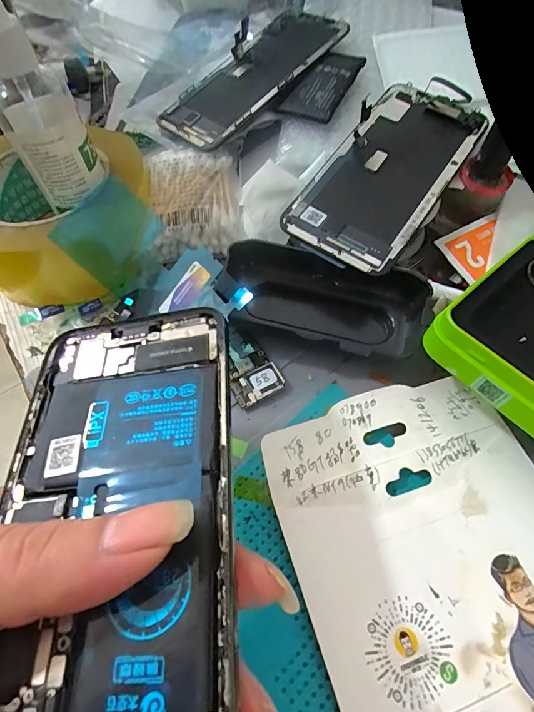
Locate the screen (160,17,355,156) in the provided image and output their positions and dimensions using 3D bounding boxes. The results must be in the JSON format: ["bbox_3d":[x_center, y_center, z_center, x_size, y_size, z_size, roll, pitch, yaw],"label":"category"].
[{"bbox_3d":[-0.012,-0.203,0.274,0.142,0.008,0.068,-44,60,-7],"label":"screen"}]

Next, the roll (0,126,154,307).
[{"bbox_3d":[-0.132,-0.086,0.238,0.116,0.042,0.116,0,61,1],"label":"roll"}]

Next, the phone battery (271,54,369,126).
[{"bbox_3d":[0.037,-0.187,0.260,0.038,0.006,0.060,29,80,14],"label":"phone battery"}]

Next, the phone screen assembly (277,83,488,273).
[{"bbox_3d":[0.072,-0.112,0.225,0.070,0.005,0.140,30,73,15],"label":"phone screen assembly"}]

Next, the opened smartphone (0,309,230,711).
[{"bbox_3d":[-0.044,0.046,0.106,0.069,0.011,0.140,-6,56,-2],"label":"opened smartphone"}]

